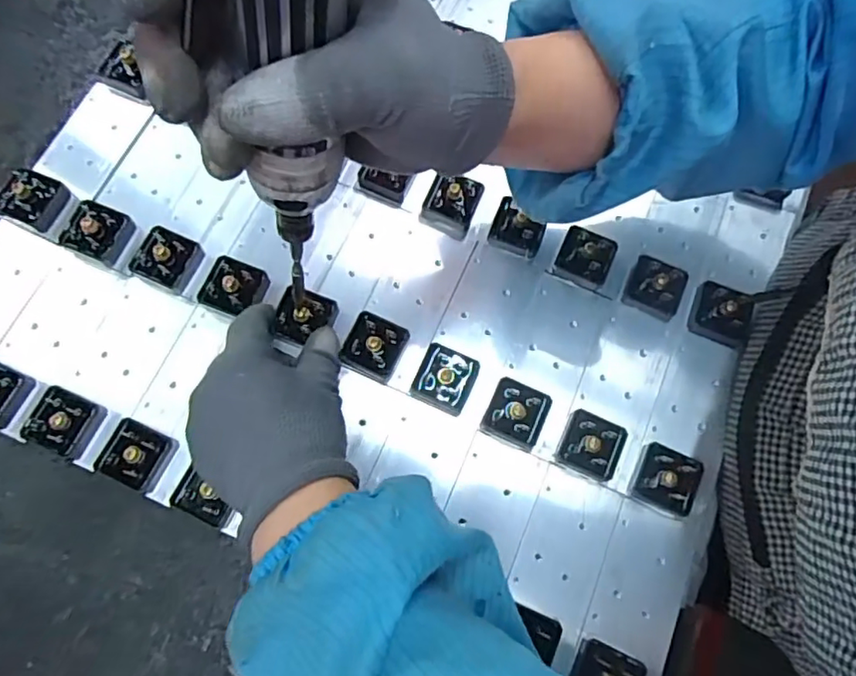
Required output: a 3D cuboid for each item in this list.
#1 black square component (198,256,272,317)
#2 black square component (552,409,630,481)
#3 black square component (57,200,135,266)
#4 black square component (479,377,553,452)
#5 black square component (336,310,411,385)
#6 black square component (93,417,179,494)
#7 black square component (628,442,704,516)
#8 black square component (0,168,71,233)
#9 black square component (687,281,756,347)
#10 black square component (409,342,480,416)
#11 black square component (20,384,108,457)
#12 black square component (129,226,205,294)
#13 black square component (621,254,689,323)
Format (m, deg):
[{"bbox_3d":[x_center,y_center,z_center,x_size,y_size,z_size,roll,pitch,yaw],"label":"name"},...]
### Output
[{"bbox_3d":[-0.125,-0.032,0.388,0.035,0.021,0.035,22,74,3],"label":"black square component"},{"bbox_3d":[0.101,0.067,0.372,0.036,0.016,0.036,27,74,4],"label":"black square component"},{"bbox_3d":[-0.218,-0.069,0.395,0.032,0.019,0.035,21,74,2],"label":"black square component"},{"bbox_3d":[0.055,0.048,0.377,0.035,0.014,0.037,23,74,3],"label":"black square component"},{"bbox_3d":[-0.035,0.006,0.384,0.036,0.018,0.037,27,74,4],"label":"black square component"},{"bbox_3d":[-0.174,0.070,0.356,0.036,0.015,0.035,25,74,4],"label":"black square component"},{"bbox_3d":[0.144,0.085,0.363,0.033,0.015,0.035,23,74,3],"label":"black square component"},{"bbox_3d":[-0.262,-0.091,0.399,0.039,0.018,0.036,18,74,1],"label":"black square component"},{"bbox_3d":[0.194,-0.018,0.391,0.033,0.021,0.036,20,74,2],"label":"black square component"},{"bbox_3d":[0.010,0.025,0.381,0.036,0.017,0.038,22,74,3],"label":"black square component"},{"bbox_3d":[-0.219,0.051,0.361,0.038,0.015,0.035,24,74,3],"label":"black square component"},{"bbox_3d":[-0.170,-0.053,0.389,0.032,0.021,0.039,20,74,2],"label":"black square component"},{"bbox_3d":[0.151,-0.034,0.396,0.035,0.017,0.036,26,74,4],"label":"black square component"}]

